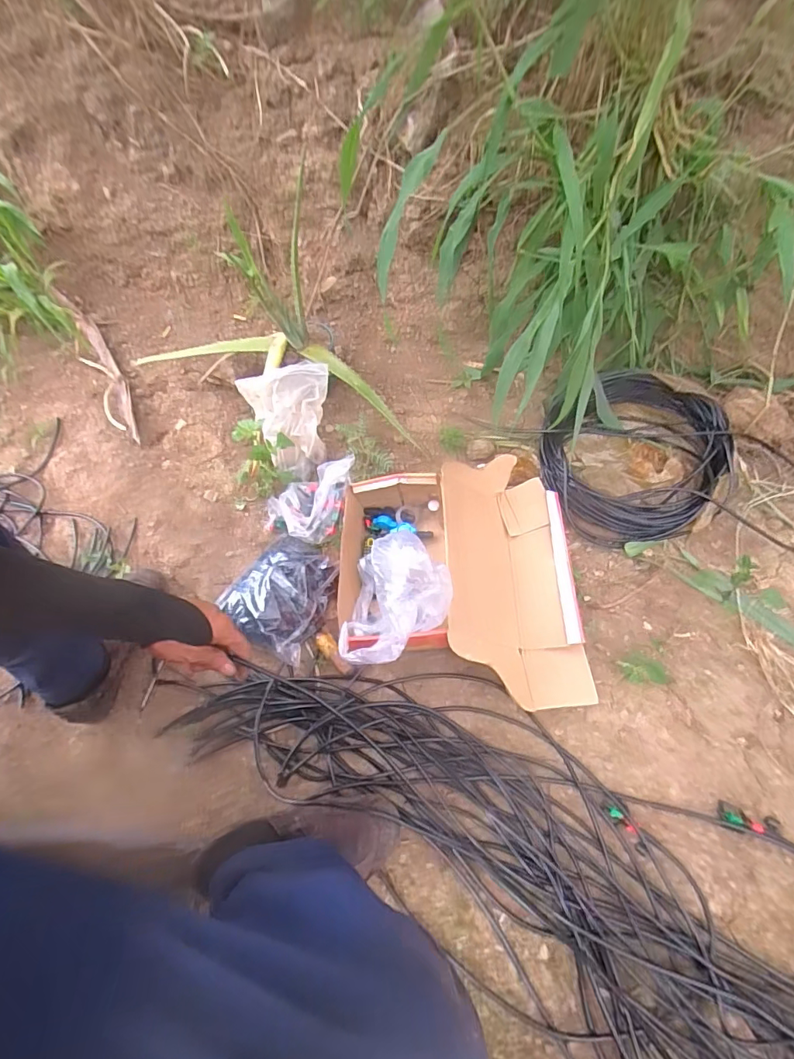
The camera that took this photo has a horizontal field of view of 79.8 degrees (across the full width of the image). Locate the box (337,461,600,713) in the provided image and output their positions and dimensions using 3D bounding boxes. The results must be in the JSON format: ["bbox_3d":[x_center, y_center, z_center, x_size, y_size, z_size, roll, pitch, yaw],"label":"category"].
[{"bbox_3d":[0.098,0.057,0.781,0.378,0.105,0.427,0,60,4],"label":"box"}]

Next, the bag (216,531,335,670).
[{"bbox_3d":[-0.199,0.104,0.806,0.162,0.067,0.192,19,63,14],"label":"bag"}]

